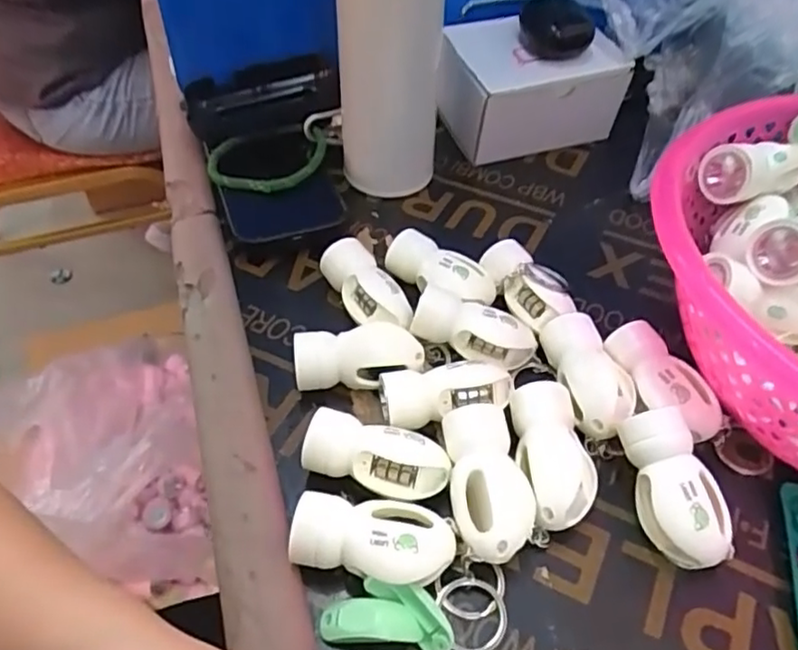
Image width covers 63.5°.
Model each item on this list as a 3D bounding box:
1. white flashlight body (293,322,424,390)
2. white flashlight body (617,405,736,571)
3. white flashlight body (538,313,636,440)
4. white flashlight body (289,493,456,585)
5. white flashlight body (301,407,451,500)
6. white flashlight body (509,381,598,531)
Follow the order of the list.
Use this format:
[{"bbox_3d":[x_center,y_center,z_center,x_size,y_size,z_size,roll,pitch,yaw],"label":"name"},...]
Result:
[{"bbox_3d":[-0.021,0.018,0.337,0.066,0.030,0.026,-1,47,-2],"label":"white flashlight body"},{"bbox_3d":[0.123,0.071,0.283,0.030,0.027,0.067,-13,76,-13],"label":"white flashlight body"},{"bbox_3d":[0.097,0.027,0.330,0.032,0.031,0.066,-5,48,-6],"label":"white flashlight body"},{"bbox_3d":[-0.011,0.090,0.270,0.066,0.023,0.031,10,48,8],"label":"white flashlight body"},{"bbox_3d":[-0.010,0.062,0.297,0.065,0.029,0.024,12,48,10],"label":"white flashlight body"},{"bbox_3d":[0.071,0.060,0.302,0.031,0.031,0.068,-6,48,-6],"label":"white flashlight body"}]

